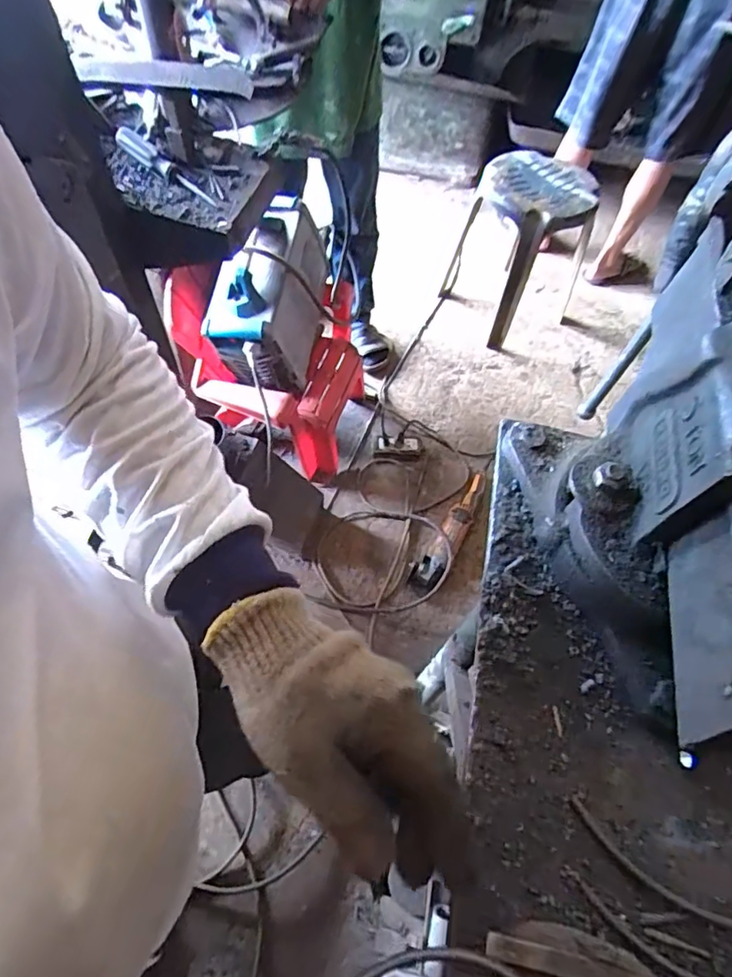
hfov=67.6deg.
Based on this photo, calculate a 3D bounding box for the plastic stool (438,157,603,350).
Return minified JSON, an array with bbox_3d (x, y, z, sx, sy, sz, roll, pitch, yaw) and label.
[{"bbox_3d":[0.490,-0.745,1.707,0.379,0.460,0.419,26,60,11],"label":"plastic stool"}]

